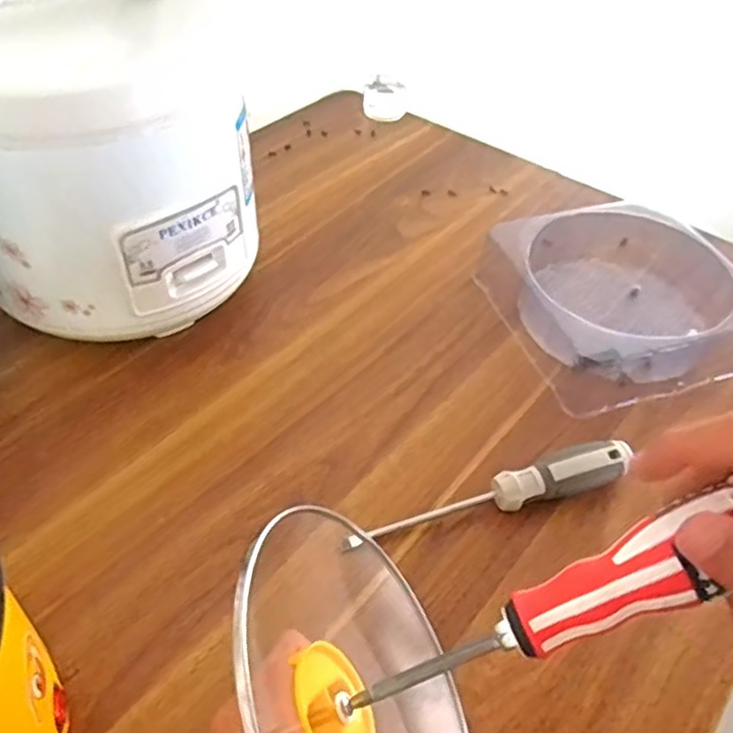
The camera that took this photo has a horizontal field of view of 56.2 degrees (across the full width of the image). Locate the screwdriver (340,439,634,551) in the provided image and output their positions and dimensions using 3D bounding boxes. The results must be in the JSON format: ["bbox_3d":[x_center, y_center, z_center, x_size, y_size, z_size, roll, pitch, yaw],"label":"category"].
[{"bbox_3d":[0.073,0.078,0.407,0.177,0.029,0.023,-11,48,-13],"label":"screwdriver"}]

